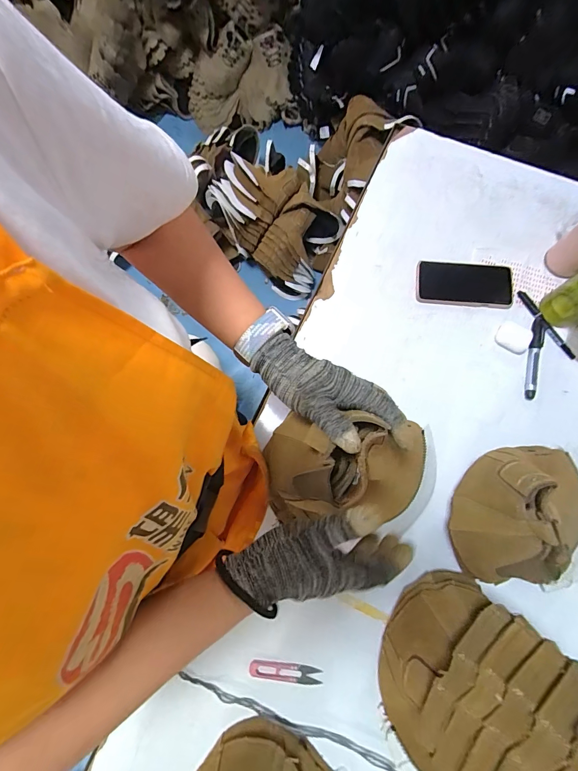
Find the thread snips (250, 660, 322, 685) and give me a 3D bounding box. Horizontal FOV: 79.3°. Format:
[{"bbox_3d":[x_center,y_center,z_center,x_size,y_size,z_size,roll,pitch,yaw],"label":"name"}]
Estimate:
[{"bbox_3d":[-0.006,0.409,0.496,0.100,0.004,0.023,5,78,2],"label":"thread snips"}]

